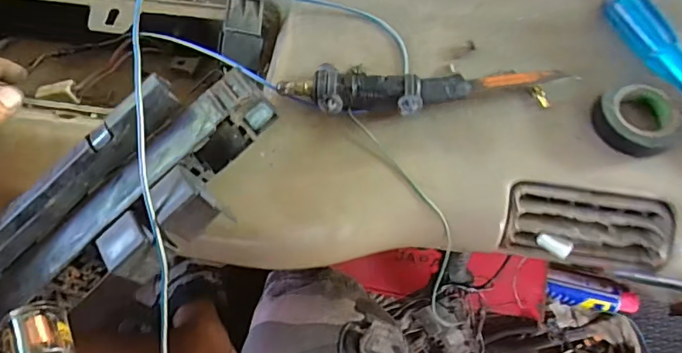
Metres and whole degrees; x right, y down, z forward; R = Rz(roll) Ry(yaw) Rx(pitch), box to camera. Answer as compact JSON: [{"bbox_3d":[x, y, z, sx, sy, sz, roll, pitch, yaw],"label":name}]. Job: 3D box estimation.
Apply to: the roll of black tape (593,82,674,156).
[{"bbox_3d":[0.191,-0.037,0.319,0.038,0.025,0.045,-10,68,-3],"label":"roll of black tape"}]

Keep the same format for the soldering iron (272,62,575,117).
[{"bbox_3d":[0.057,-0.057,0.329,0.192,0.015,0.034,-1,68,1],"label":"soldering iron"}]

